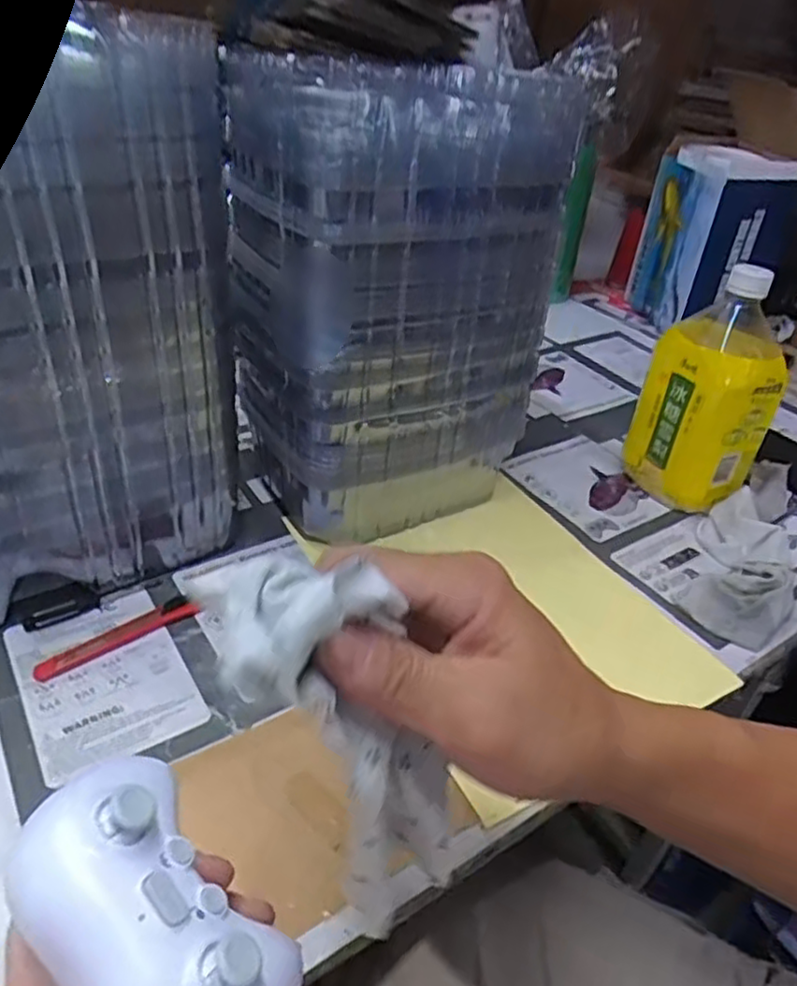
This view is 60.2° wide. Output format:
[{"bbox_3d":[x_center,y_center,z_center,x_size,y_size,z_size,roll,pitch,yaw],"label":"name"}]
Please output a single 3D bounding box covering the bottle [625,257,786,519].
[{"bbox_3d":[0.259,-0.079,0.576,0.082,0.190,0.104,-26,47,-36],"label":"bottle"}]

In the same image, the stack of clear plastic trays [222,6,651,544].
[{"bbox_3d":[-0.011,-0.126,0.506,0.210,0.300,0.152,-9,39,-20],"label":"stack of clear plastic trays"}]

